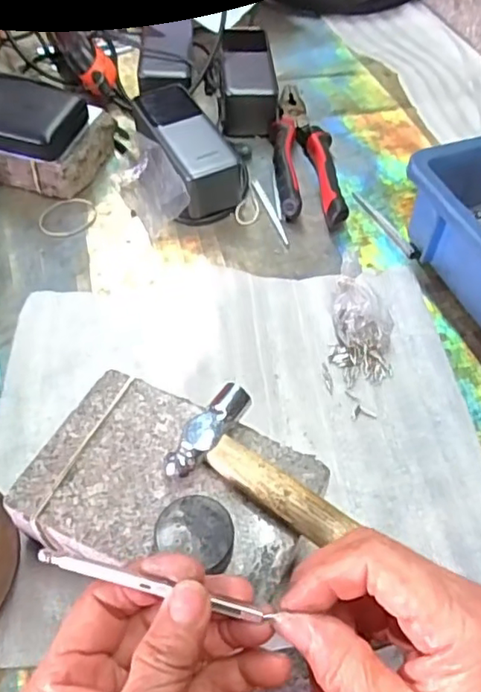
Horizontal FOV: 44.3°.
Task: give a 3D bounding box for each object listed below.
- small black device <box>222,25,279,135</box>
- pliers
[{"bbox_3d":[0.007,-0.287,0.629,0.057,0.050,0.134,1,54,-3],"label":"small black device"},{"bbox_3d":[0.063,-0.196,0.587,0.059,0.027,0.215,1,54,-3],"label":"pliers"}]

